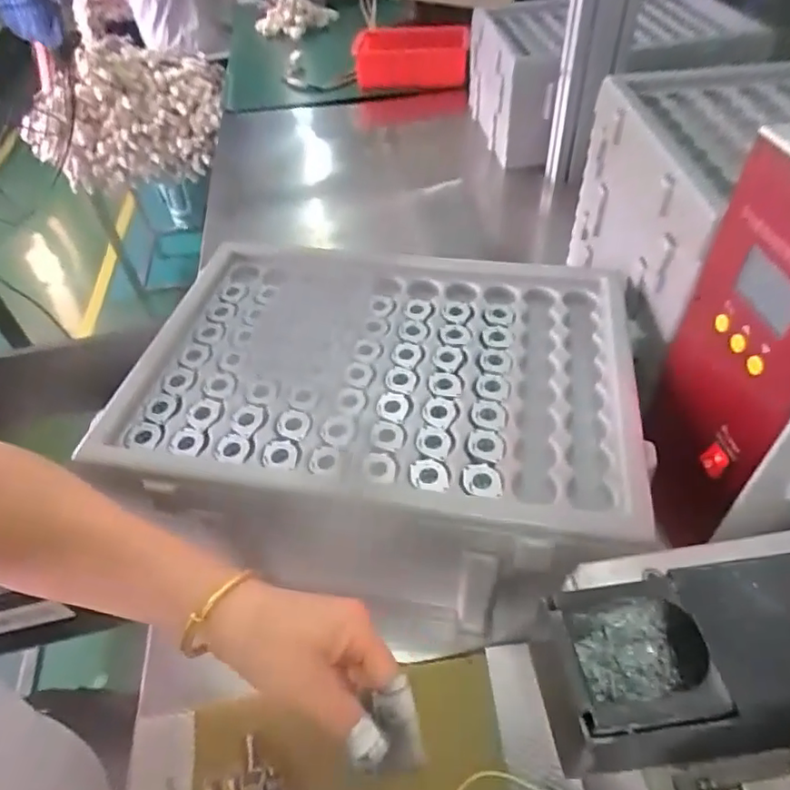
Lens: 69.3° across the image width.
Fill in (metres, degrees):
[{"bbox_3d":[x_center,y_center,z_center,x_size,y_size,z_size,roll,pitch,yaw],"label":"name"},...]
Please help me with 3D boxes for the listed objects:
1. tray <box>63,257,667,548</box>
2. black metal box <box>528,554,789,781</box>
[{"bbox_3d":[-0.015,-0.026,0.463,0.395,0.019,0.278,9,47,10],"label":"tray"},{"bbox_3d":[0.115,0.110,0.229,0.111,0.064,0.067,-6,47,0],"label":"black metal box"}]

